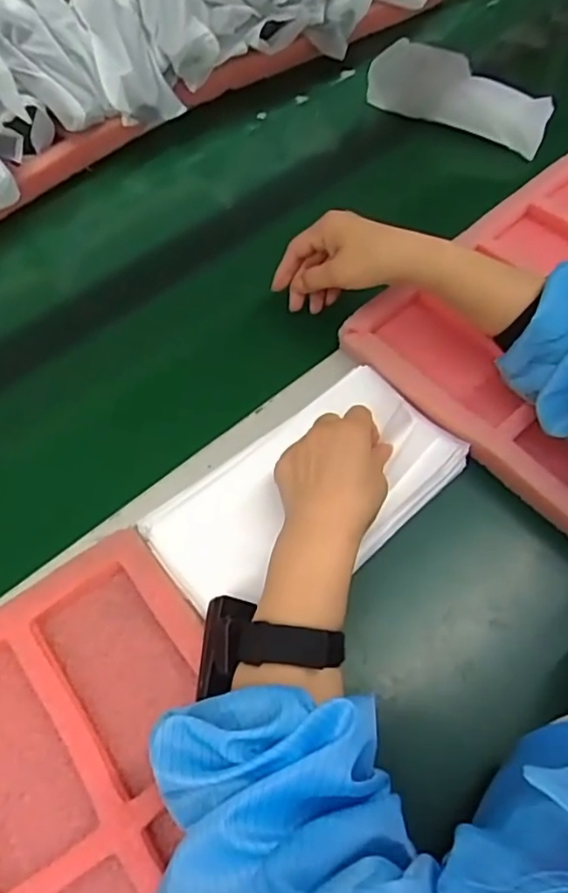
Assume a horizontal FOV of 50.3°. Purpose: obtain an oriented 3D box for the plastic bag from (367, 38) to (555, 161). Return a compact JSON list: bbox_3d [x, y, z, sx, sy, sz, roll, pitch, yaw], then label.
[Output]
[{"bbox_3d":[0.206,-0.415,0.706,0.211,0.063,0.077,23,64,14],"label":"plastic bag"}]

